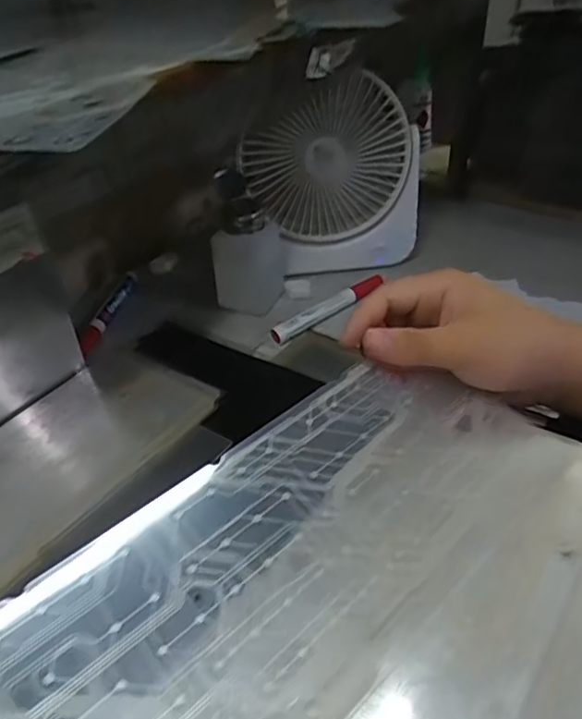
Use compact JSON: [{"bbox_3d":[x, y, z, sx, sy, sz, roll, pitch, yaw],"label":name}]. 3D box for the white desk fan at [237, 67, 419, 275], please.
[{"bbox_3d":[0.038,-0.173,0.564,0.164,0.179,0.073,-12,38,-10],"label":"white desk fan"}]

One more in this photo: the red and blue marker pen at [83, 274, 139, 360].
[{"bbox_3d":[-0.178,-0.046,0.567,0.014,0.015,0.130,3,38,9],"label":"red and blue marker pen"}]

